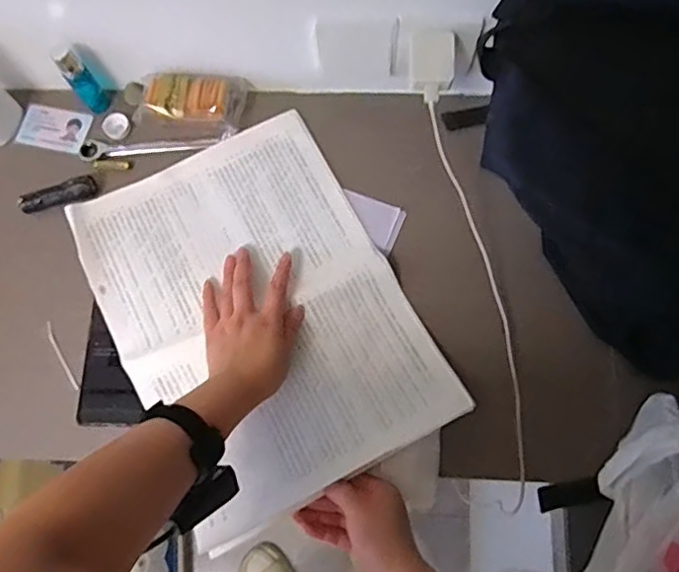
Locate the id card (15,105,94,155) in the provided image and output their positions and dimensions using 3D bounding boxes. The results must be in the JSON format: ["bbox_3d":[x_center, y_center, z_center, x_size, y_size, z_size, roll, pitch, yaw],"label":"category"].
[{"bbox_3d":[-0.365,-0.201,0.743,0.084,0.009,0.054,13,83,0],"label":"id card"}]

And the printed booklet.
[{"bbox_3d":[-0.090,0.021,0.632,0.301,0.037,0.409,-27,73,-8],"label":"printed booklet"}]

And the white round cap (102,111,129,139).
[{"bbox_3d":[-0.281,-0.202,0.732,0.030,0.015,0.031,0,71,1],"label":"white round cap"}]

